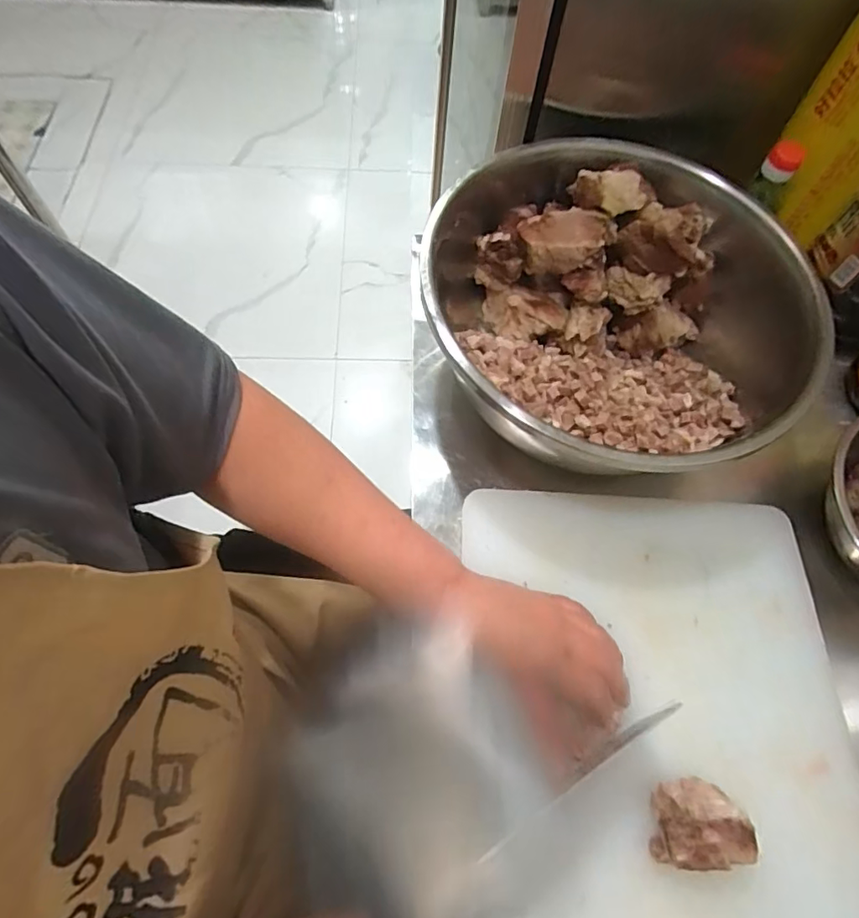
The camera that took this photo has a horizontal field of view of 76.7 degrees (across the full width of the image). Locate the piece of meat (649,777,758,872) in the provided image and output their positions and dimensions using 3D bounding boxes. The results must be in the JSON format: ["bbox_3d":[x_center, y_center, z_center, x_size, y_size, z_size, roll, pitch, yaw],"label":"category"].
[{"bbox_3d":[0.184,0.251,0.374,0.059,0.035,0.052,10,64,2],"label":"piece of meat"}]

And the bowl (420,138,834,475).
[{"bbox_3d":[0.181,-0.133,0.518,0.368,0.140,0.362,1,64,-3],"label":"bowl"}]

